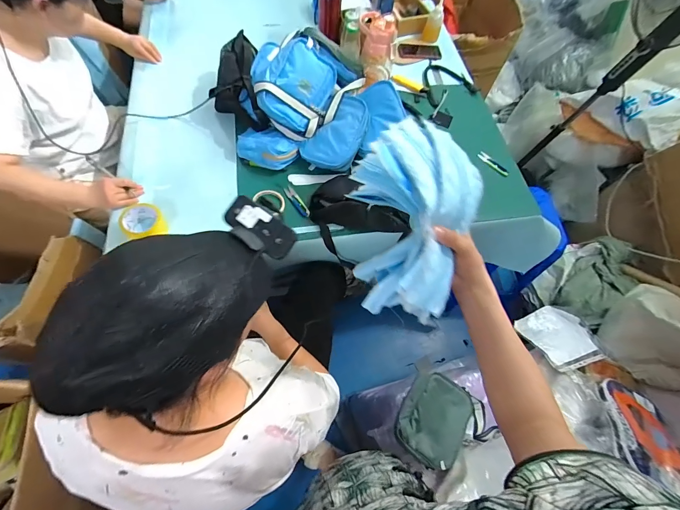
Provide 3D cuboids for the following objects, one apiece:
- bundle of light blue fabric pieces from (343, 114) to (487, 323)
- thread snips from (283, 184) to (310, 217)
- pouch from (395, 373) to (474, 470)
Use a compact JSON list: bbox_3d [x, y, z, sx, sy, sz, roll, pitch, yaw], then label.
[{"bbox_3d":[0.115,-0.058,0.484,0.177,0.140,0.260,2,66,-2],"label":"bundle of light blue fabric pieces"},{"bbox_3d":[-0.122,-0.149,0.928,0.029,0.011,0.113,-29,70,-18],"label":"thread snips"},{"bbox_3d":[0.261,0.446,0.897,0.182,0.052,0.217,30,65,9],"label":"pouch"}]

